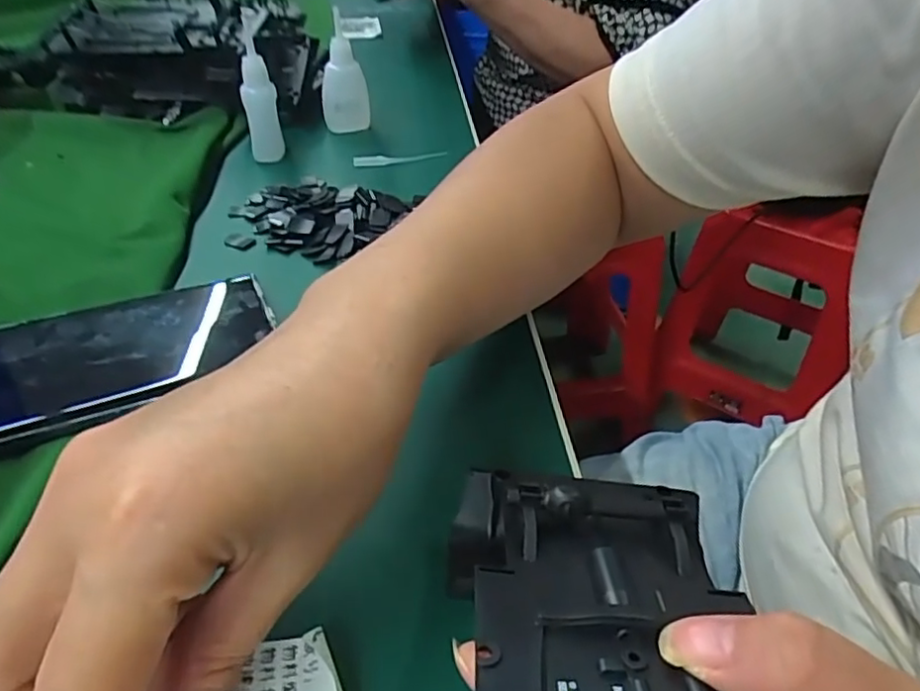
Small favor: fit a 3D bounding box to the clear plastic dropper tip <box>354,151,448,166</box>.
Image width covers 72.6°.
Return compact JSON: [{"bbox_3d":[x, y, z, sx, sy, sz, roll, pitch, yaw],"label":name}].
[{"bbox_3d":[-0.041,-0.133,0.442,0.068,0.008,0.011,-10,41,-17],"label":"clear plastic dropper tip"}]

